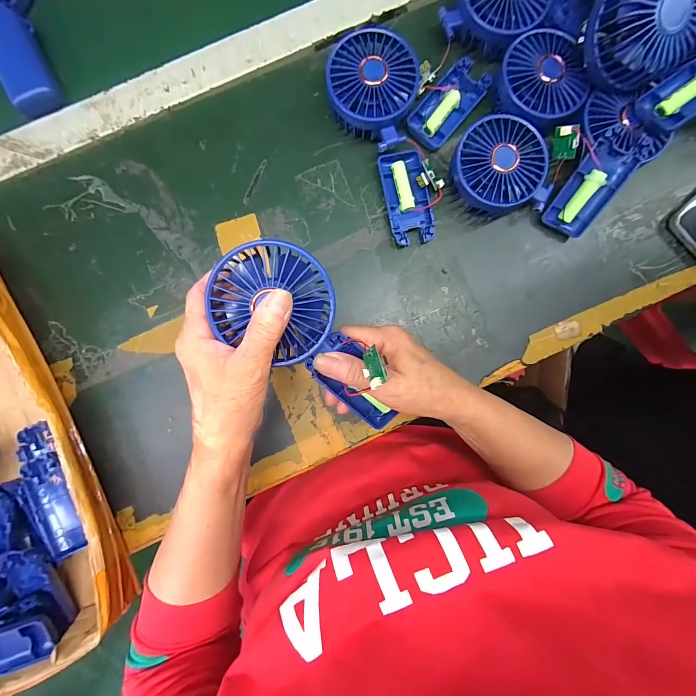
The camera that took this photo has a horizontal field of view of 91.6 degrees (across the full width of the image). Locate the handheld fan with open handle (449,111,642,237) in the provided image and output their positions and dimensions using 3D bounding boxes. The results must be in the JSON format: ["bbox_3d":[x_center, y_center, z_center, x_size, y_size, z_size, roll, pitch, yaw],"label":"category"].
[{"bbox_3d":[0.180,-0.171,0.331,0.154,0.046,0.095,21,90,-2],"label":"handheld fan with open handle"}]

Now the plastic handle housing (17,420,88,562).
[{"bbox_3d":[-0.292,0.139,0.331,0.025,0.031,0.128,-21,91,-2],"label":"plastic handle housing"}]

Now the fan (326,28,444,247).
[{"bbox_3d":[0.040,-0.202,0.339,0.087,0.043,0.197,-18,91,-2],"label":"fan"}]

